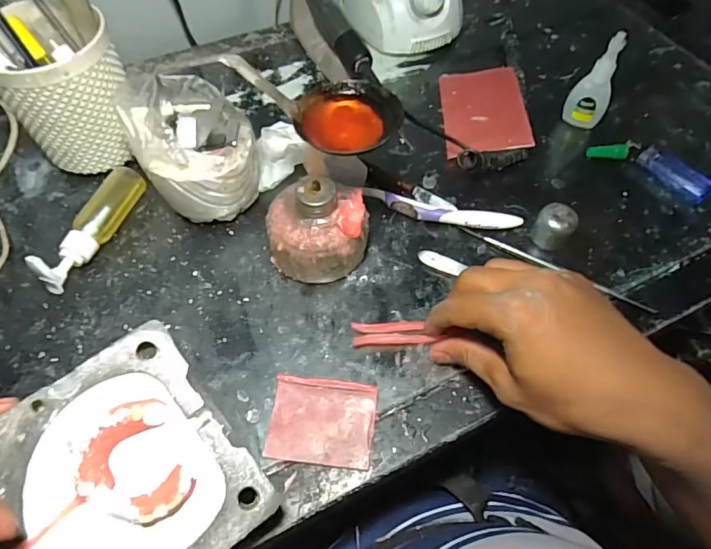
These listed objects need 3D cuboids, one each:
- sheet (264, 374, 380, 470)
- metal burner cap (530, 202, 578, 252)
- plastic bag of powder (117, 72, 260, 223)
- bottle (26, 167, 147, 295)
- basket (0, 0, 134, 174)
[{"bbox_3d":[-0.021,0.096,0.314,0.068,0.004,0.054,6,60,2],"label":"sheet"},{"bbox_3d":[0.159,-0.037,0.384,0.028,0.031,0.032,34,65,18],"label":"metal burner cap"},{"bbox_3d":[-0.122,-0.104,0.380,0.102,0.103,0.097,-22,62,-13],"label":"plastic bag of powder"},{"bbox_3d":[-0.211,-0.042,0.377,0.025,0.043,0.117,17,61,9],"label":"bottle"},{"bbox_3d":[-0.228,-0.149,0.398,0.080,0.108,0.092,-3,60,-3],"label":"basket"}]

